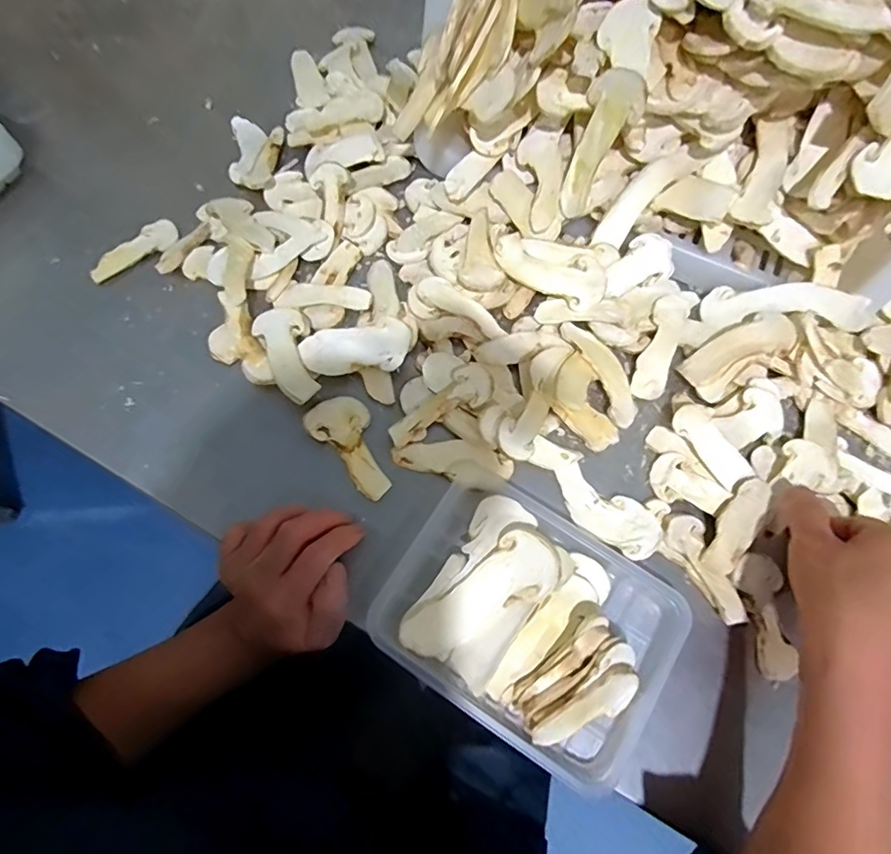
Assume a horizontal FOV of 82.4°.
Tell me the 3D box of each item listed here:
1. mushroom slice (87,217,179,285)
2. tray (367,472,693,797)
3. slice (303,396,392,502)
[{"bbox_3d":[-0.266,-0.151,0.434,0.078,0.004,0.027,-36,76,-12],"label":"mushroom slice"},{"bbox_3d":[0.056,0.124,0.330,0.178,0.026,0.138,33,74,9],"label":"tray"},{"bbox_3d":[-0.066,0.012,0.379,0.043,0.005,0.083,-41,77,-13],"label":"slice"}]

